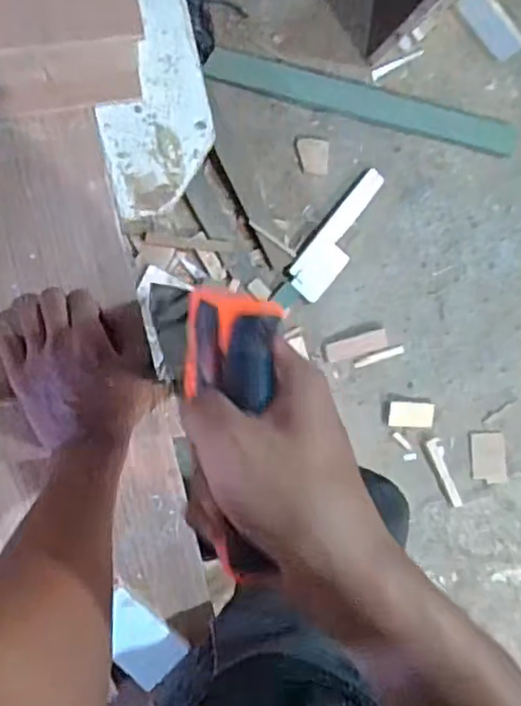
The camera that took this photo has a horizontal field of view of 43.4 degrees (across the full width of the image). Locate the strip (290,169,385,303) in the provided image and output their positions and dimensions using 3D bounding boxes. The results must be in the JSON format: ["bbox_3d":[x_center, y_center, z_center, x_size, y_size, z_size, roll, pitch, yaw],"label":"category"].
[{"bbox_3d":[0.161,-0.230,1.301,0.081,0.025,0.275,38,91,-8],"label":"strip"}]

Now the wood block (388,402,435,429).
[{"bbox_3d":[0.316,0.130,1.367,0.096,0.014,0.054,3,96,-6],"label":"wood block"}]

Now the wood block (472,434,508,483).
[{"bbox_3d":[0.490,0.227,1.404,0.076,0.008,0.110,-6,97,-5],"label":"wood block"}]

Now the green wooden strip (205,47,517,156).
[{"bbox_3d":[0.215,-0.494,1.287,0.636,0.019,0.061,12,95,-7],"label":"green wooden strip"}]

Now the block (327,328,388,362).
[{"bbox_3d":[0.199,-0.015,1.342,0.129,0.019,0.041,-16,97,-4],"label":"block"}]

